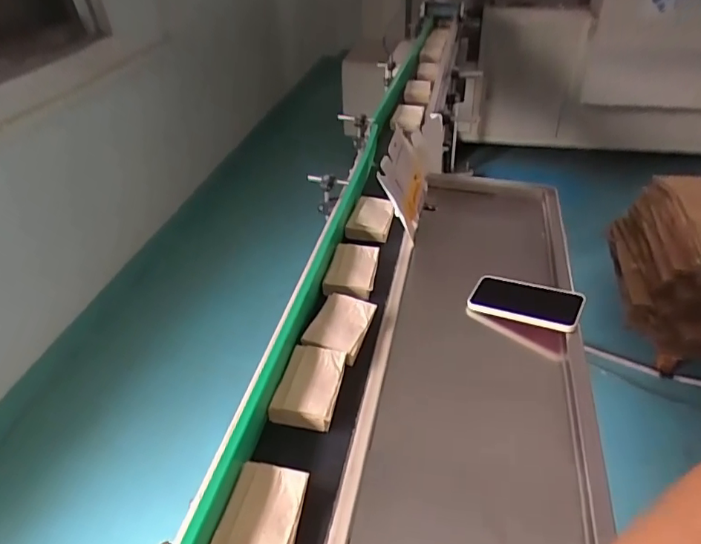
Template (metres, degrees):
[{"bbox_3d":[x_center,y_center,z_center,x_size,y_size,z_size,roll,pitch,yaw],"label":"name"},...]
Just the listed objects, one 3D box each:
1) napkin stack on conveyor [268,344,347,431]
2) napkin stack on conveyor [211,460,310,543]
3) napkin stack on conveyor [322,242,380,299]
[{"bbox_3d":[-0.049,0.141,0.643,0.071,0.027,0.105,7,38,14],"label":"napkin stack on conveyor"},{"bbox_3d":[-0.087,0.243,0.506,0.074,0.024,0.103,5,38,11],"label":"napkin stack on conveyor"},{"bbox_3d":[0.004,-0.003,0.828,0.076,0.026,0.129,7,38,13],"label":"napkin stack on conveyor"}]

